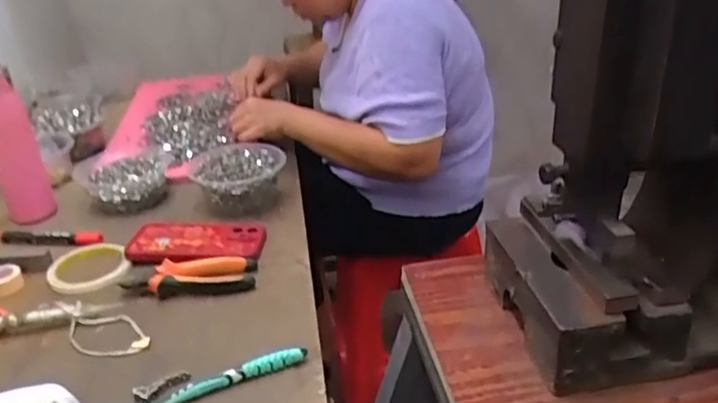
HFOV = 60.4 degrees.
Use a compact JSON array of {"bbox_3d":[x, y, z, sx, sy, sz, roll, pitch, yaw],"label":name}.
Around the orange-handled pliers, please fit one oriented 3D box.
[{"bbox_3d":[-0.194,0.086,0.719,0.145,0.033,0.050,-6,27,-2],"label":"orange-handled pliers"}]

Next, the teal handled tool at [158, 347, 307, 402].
[{"bbox_3d":[-0.137,0.168,0.561,0.186,0.015,0.015,-15,29,-19],"label":"teal handled tool"}]

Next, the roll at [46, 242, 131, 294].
[{"bbox_3d":[-0.329,0.079,0.767,0.095,0.017,0.097,-4,27,2],"label":"roll"}]

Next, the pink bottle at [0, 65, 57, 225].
[{"bbox_3d":[-0.478,-0.079,0.852,0.050,0.204,0.061,18,35,38],"label":"pink bottle"}]

